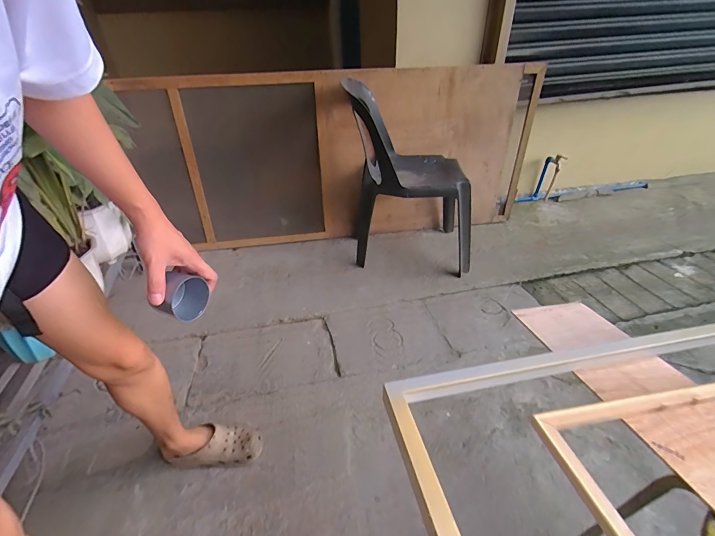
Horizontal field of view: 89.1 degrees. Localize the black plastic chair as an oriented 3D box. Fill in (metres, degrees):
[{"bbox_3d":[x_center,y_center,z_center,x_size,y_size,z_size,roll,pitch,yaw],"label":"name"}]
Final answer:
[{"bbox_3d":[0.230,-0.366,1.589,0.534,0.714,0.386,1,34,5],"label":"black plastic chair"}]

